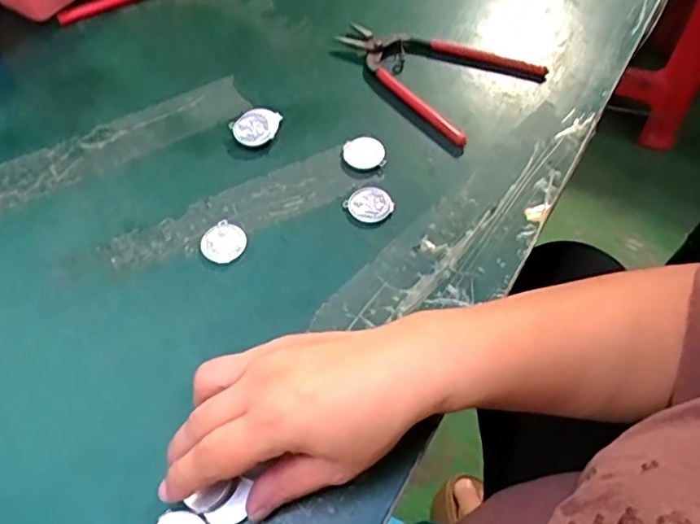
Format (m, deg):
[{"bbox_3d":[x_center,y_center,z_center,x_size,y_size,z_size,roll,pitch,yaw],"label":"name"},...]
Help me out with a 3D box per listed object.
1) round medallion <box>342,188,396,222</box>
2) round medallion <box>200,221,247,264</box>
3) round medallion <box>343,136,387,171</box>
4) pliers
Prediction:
[{"bbox_3d":[0.014,-0.040,0.412,0.030,0.006,0.028,1,57,-1],"label":"round medallion"},{"bbox_3d":[-0.084,-0.014,0.393,0.028,0.004,0.029,1,57,-1],"label":"round medallion"},{"bbox_3d":[0.011,-0.080,0.432,0.030,0.004,0.029,1,57,-1],"label":"round medallion"},{"bbox_3d":[0.074,-0.169,0.484,0.111,0.015,0.150,-36,65,-22],"label":"pliers"}]

